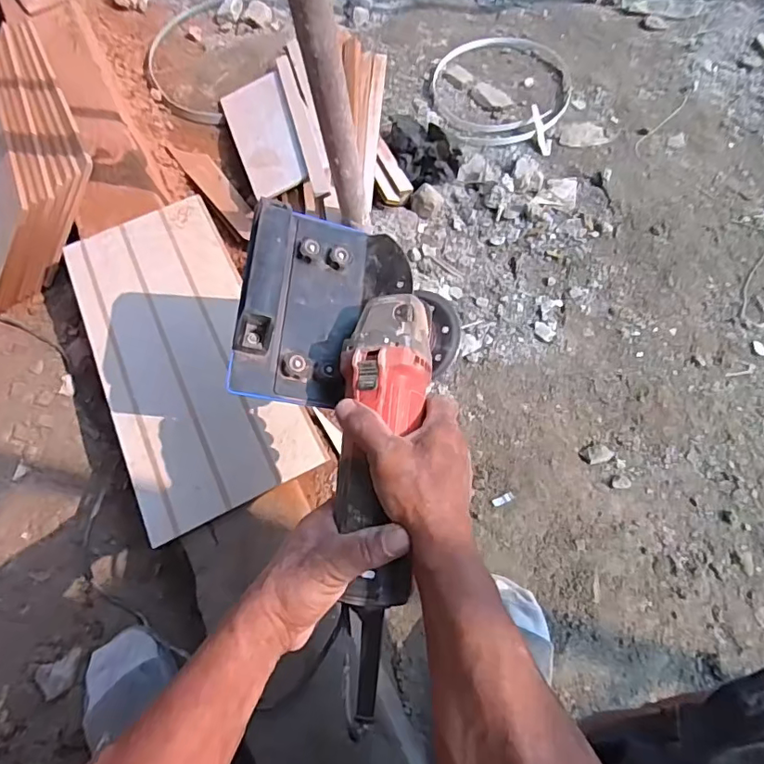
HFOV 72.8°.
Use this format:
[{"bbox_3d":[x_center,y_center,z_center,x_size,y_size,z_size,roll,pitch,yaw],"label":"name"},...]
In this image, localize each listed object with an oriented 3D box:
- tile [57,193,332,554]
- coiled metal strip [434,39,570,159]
[{"bbox_3d":[-0.269,-0.052,0.697,0.214,0.014,0.480,-26,66,-8],"label":"tile"},{"bbox_3d":[0.238,-0.601,1.048,0.277,0.034,0.303,18,68,12],"label":"coiled metal strip"}]

